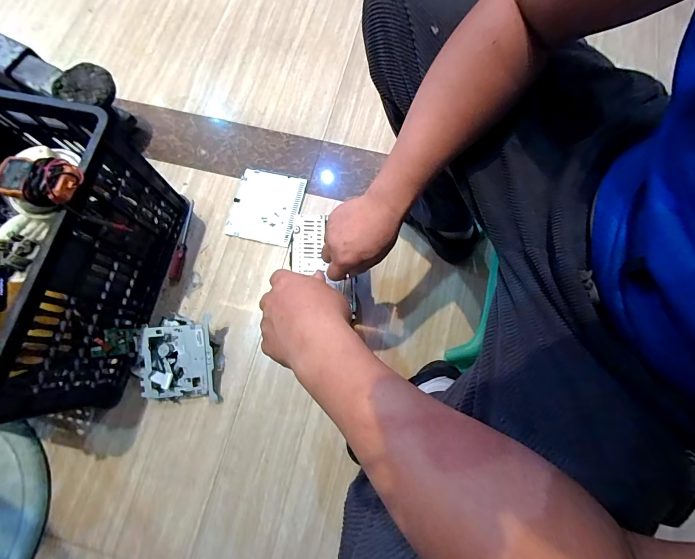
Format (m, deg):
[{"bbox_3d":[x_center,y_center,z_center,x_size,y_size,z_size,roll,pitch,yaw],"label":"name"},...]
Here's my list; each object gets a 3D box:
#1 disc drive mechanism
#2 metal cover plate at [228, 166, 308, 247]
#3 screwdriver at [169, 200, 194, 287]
[{"bbox_3d":[-0.340,0.160,0.659,0.156,0.052,0.167,1,86,-3],"label":"disc drive mechanism"},{"bbox_3d":[-0.193,-0.177,0.775,0.161,0.006,0.181,11,76,4],"label":"metal cover plate"},{"bbox_3d":[-0.378,-0.085,0.754,0.020,0.025,0.201,7,76,3],"label":"screwdriver"}]

